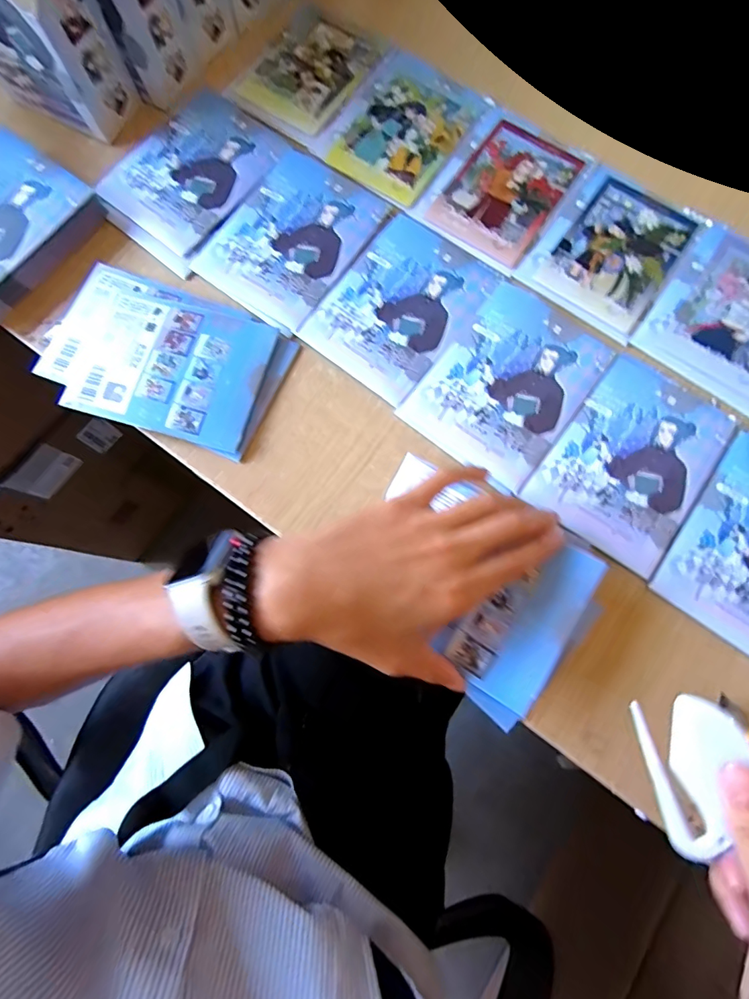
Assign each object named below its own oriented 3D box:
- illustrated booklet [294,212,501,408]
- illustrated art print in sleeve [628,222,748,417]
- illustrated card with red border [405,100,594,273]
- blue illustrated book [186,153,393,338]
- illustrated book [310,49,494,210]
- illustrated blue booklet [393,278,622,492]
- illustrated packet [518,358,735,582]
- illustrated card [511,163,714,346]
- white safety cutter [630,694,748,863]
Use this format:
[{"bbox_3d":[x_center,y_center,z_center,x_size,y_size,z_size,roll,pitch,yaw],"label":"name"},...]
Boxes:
[{"bbox_3d":[0.021,-0.158,0.378,0.106,0.004,0.141,36,80,9],"label":"illustrated booklet"},{"bbox_3d":[0.290,-0.150,0.380,0.107,0.005,0.140,36,80,9],"label":"illustrated art print in sleeve"},{"bbox_3d":[0.110,-0.269,0.404,0.106,0.006,0.140,36,80,9],"label":"illustrated card with red border"},{"bbox_3d":[-0.070,-0.221,0.391,0.109,0.007,0.142,35,80,8],"label":"blue illustrated book"},{"bbox_3d":[0.026,-0.334,0.418,0.107,0.007,0.149,33,80,8],"label":"illustrated book"},{"bbox_3d":[0.103,-0.091,0.359,0.109,0.004,0.144,36,80,9],"label":"illustrated blue booklet"},{"bbox_3d":[0.192,-0.031,0.344,0.104,0.004,0.146,35,80,8],"label":"illustrated packet"},{"bbox_3d":[0.201,-0.212,0.393,0.109,0.007,0.141,36,80,9],"label":"illustrated card"},{"bbox_3d":[0.159,0.133,0.227,0.046,0.006,0.071,-14,81,14],"label":"white safety cutter"}]

